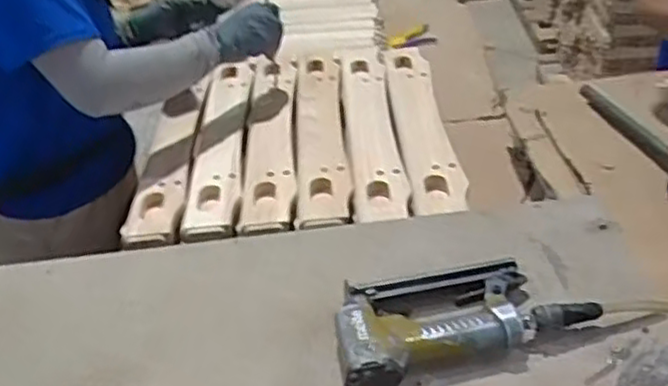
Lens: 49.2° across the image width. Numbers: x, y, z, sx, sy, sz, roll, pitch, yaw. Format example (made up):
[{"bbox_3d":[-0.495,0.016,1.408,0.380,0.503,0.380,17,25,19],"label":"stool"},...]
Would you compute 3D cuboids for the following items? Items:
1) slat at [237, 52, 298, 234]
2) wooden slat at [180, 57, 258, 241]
[{"bbox_3d":[-0.097,-0.114,1.125,0.073,0.026,0.548,-5,33,1],"label":"slat"},{"bbox_3d":[-0.172,-0.084,1.109,0.082,0.030,0.479,-4,33,2],"label":"wooden slat"}]

